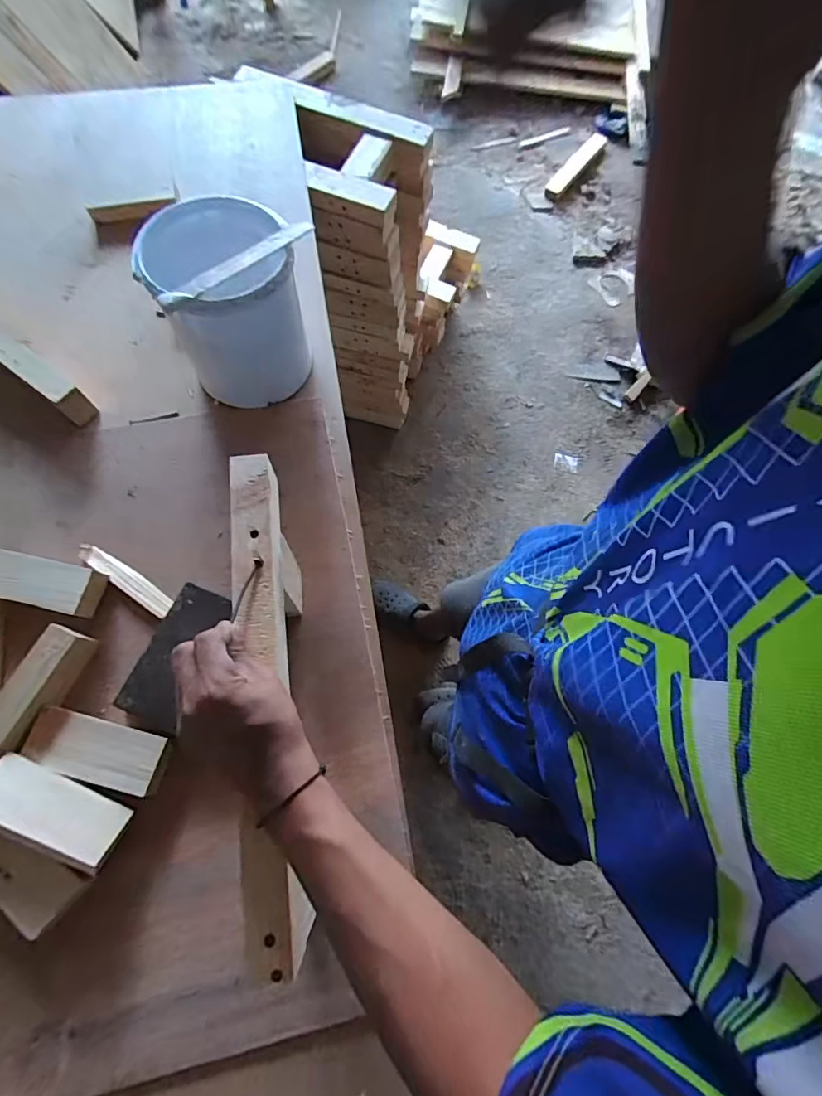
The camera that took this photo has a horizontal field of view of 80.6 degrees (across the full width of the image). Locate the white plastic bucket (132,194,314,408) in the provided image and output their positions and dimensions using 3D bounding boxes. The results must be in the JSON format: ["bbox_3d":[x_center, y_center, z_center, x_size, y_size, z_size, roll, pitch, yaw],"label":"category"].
[{"bbox_3d":[-0.236,-0.326,0.655,0.187,0.197,0.191,1,73,-1],"label":"white plastic bucket"}]

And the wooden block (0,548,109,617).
[{"bbox_3d":[-0.457,0.042,0.600,0.146,0.033,0.059,12,73,2],"label":"wooden block"}]

